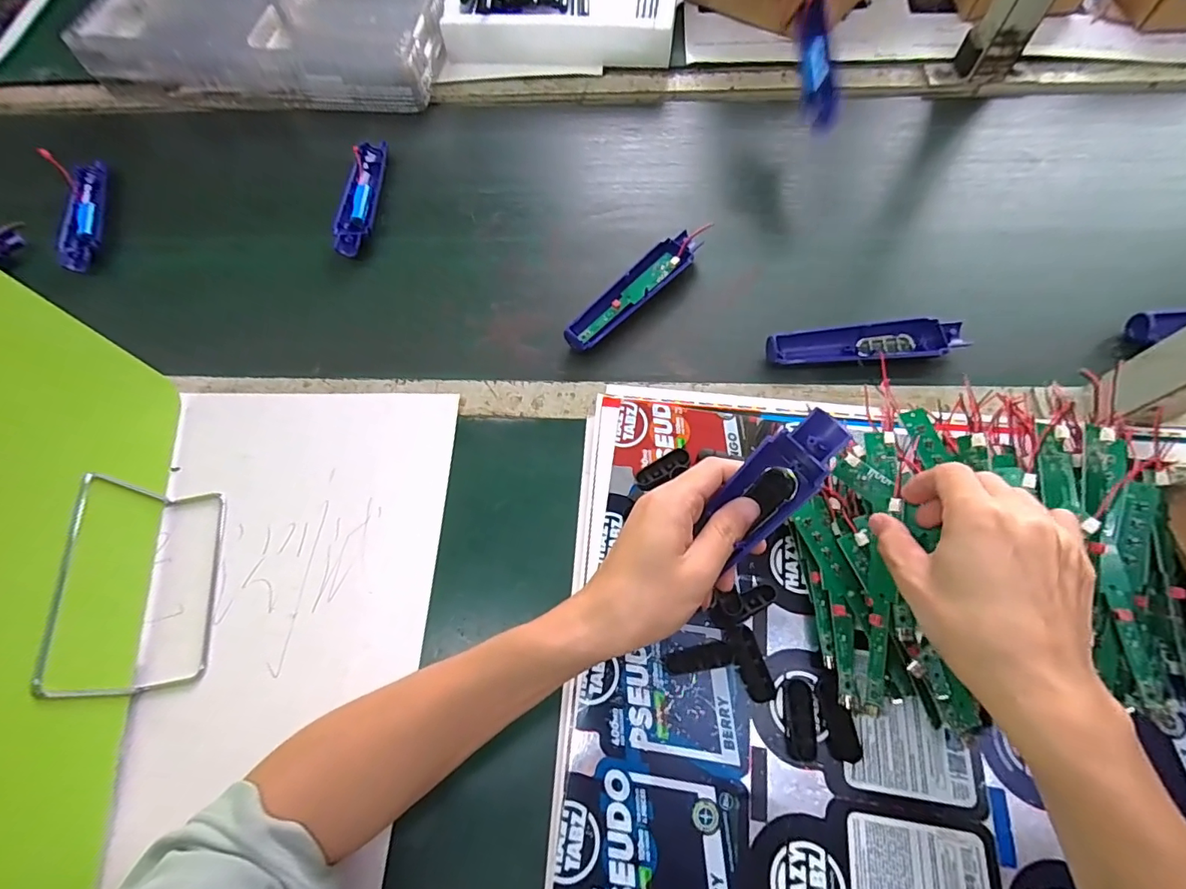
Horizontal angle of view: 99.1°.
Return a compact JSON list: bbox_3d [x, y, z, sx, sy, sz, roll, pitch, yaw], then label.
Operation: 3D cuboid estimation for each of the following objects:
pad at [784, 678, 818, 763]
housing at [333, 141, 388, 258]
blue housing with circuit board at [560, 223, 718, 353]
[{"bbox_3d":[0.136,0.179,0.329,0.019,0.007,0.047,4,66,5],"label":"pad"},{"bbox_3d":[-0.257,-0.272,0.560,0.036,0.016,0.166,-1,66,3],"label":"housing"},{"bbox_3d":[0.044,-0.153,0.495,0.183,0.020,0.036,-41,70,-14],"label":"blue housing with circuit board"}]

